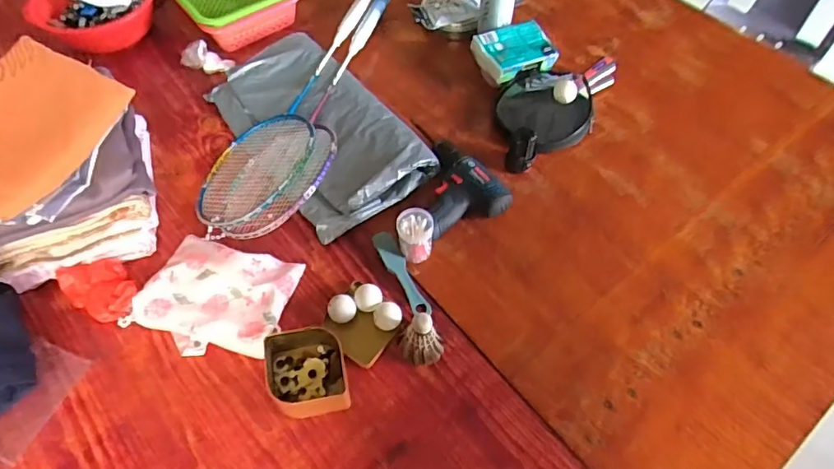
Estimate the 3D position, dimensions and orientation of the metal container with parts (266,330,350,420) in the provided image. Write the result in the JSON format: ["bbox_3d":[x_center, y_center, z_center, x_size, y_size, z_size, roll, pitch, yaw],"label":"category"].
[{"bbox_3d":[-0.141,0.176,0.704,0.104,0.044,0.108,-10,58,-7],"label":"metal container with parts"}]

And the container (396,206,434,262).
[{"bbox_3d":[-0.001,0.002,0.803,0.055,0.065,0.056,0,57,0],"label":"container"}]

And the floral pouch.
[{"bbox_3d":[-0.289,0.086,0.766,0.208,0.041,0.166,11,58,7],"label":"floral pouch"}]

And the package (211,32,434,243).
[{"bbox_3d":[-0.180,-0.195,0.944,0.228,0.057,0.426,-33,63,-20],"label":"package"}]

